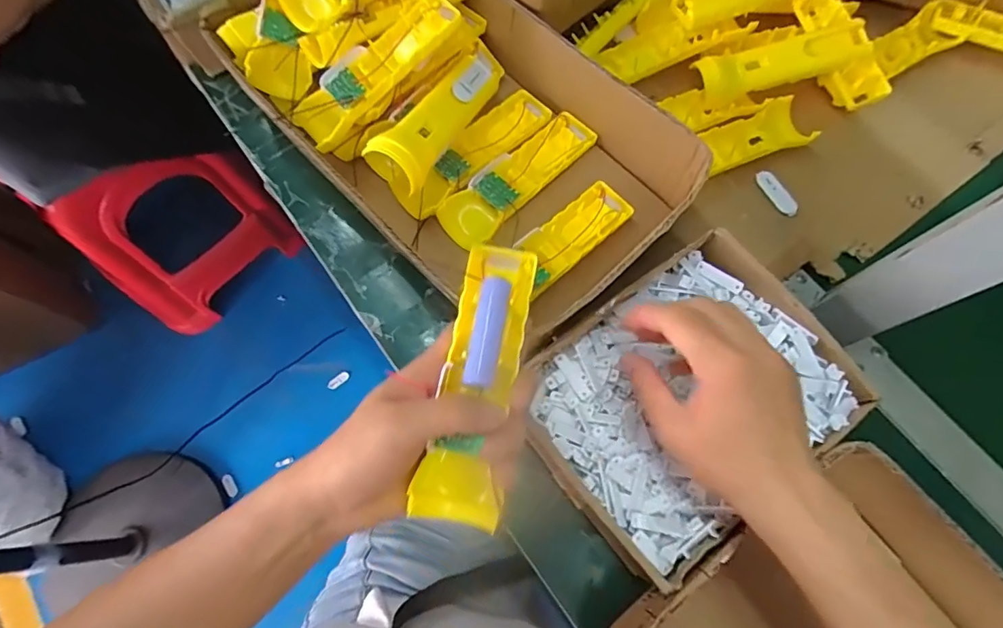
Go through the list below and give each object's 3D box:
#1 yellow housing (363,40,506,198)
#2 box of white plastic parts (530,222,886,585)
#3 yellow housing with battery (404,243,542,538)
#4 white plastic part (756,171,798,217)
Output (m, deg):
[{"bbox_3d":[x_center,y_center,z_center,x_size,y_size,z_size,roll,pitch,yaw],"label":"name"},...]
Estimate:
[{"bbox_3d":[-0.047,-0.183,0.446,0.047,0.034,0.196,24,57,9],"label":"yellow housing"},{"bbox_3d":[0.131,0.062,0.369,0.214,0.053,0.169,-36,74,-12],"label":"box of white plastic parts"},{"bbox_3d":[-0.012,0.037,0.292,0.045,0.023,0.162,11,79,4],"label":"yellow housing with battery"},{"bbox_3d":[0.262,-0.115,0.477,0.017,0.007,0.051,-28,72,-10],"label":"white plastic part"}]

